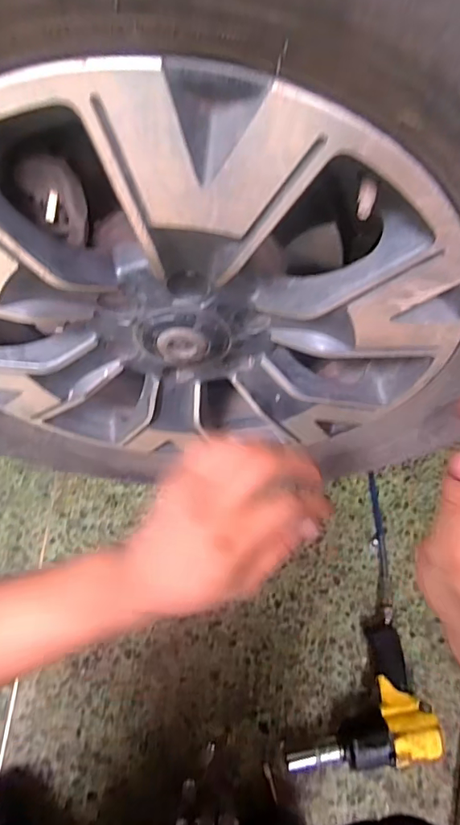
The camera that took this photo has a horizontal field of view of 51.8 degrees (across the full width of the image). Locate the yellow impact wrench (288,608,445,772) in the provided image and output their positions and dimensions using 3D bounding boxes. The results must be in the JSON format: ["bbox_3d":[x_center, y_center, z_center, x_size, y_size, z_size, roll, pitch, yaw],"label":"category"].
[{"bbox_3d":[0.188,0.438,0.742,0.222,0.080,0.190,-7,61,-3],"label":"yellow impact wrench"}]

